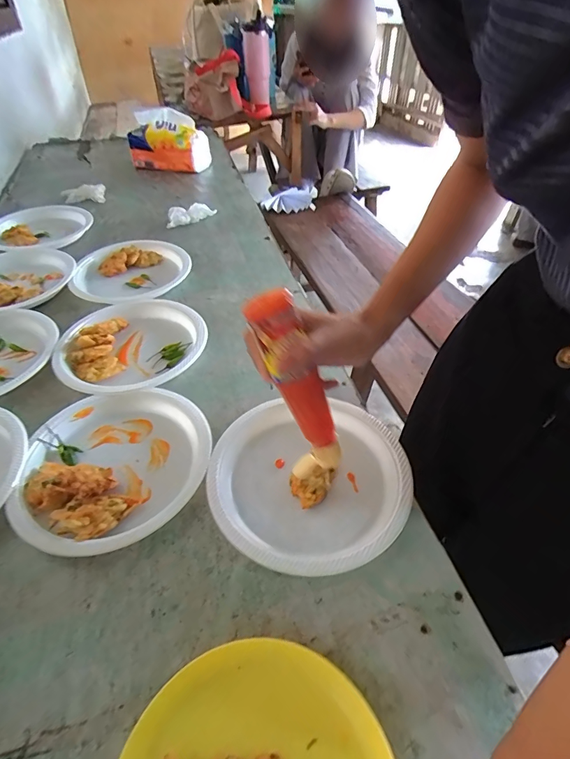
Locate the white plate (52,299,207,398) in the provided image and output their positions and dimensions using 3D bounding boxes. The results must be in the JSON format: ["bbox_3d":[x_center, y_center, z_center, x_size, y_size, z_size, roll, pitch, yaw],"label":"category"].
[{"bbox_3d":[-0.220,-0.058,0.599,0.213,0.023,0.222,-1,44,1],"label":"white plate"}]

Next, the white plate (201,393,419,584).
[{"bbox_3d":[0.023,0.103,0.423,0.199,0.024,0.198,-1,44,1],"label":"white plate"}]

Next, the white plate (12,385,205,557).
[{"bbox_3d":[-0.186,0.091,0.444,0.196,0.026,0.202,-1,44,1],"label":"white plate"}]

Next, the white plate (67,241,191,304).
[{"bbox_3d":[-0.292,-0.209,0.753,0.208,0.026,0.208,-1,44,1],"label":"white plate"}]

